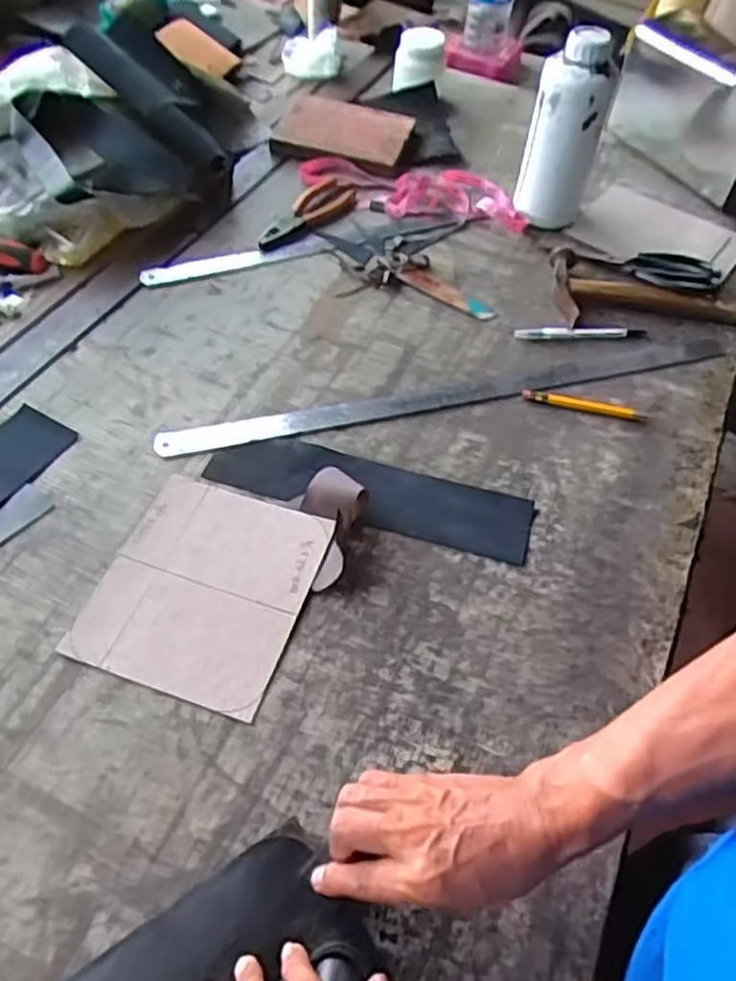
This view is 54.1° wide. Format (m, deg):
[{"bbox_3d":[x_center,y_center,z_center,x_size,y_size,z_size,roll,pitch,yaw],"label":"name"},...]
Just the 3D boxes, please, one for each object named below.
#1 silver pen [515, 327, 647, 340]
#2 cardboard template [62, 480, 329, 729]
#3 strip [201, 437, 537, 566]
[{"bbox_3d":[0.241,-0.179,0.814,0.149,0.008,0.016,-2,53,-6],"label":"silver pen"},{"bbox_3d":[-0.134,0.077,0.596,0.160,0.006,0.187,16,53,9],"label":"cardboard template"},{"bbox_3d":[0.003,0.000,0.667,0.296,0.008,0.076,15,53,6],"label":"strip"}]

